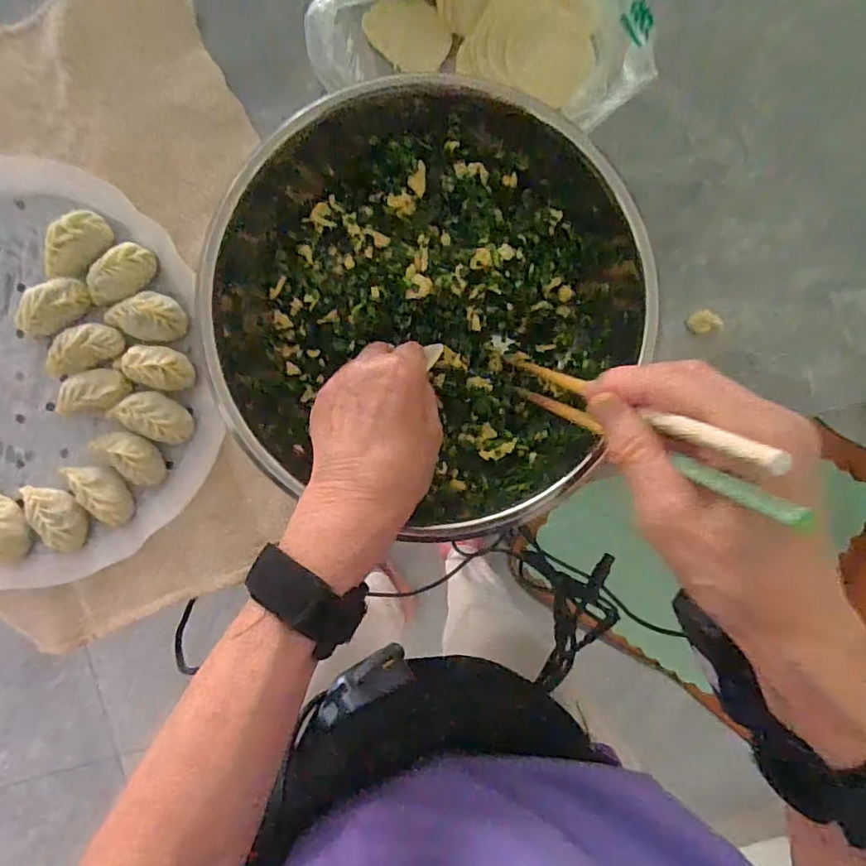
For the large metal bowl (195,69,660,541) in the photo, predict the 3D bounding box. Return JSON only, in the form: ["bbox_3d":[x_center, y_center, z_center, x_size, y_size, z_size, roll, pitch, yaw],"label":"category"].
[{"bbox_3d":[-0.009,-0.069,0.341,0.241,0.082,0.228,0,91,-1],"label":"large metal bowl"}]

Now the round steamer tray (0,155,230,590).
[{"bbox_3d":[-0.294,-0.041,0.366,0.278,0.021,0.282,0,91,-1],"label":"round steamer tray"}]

